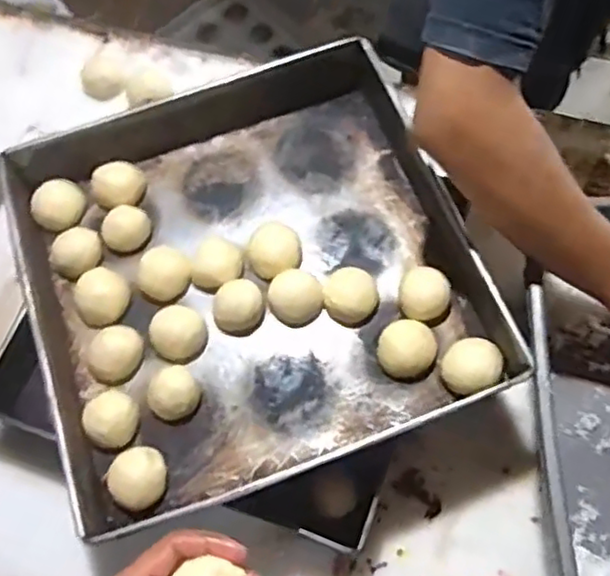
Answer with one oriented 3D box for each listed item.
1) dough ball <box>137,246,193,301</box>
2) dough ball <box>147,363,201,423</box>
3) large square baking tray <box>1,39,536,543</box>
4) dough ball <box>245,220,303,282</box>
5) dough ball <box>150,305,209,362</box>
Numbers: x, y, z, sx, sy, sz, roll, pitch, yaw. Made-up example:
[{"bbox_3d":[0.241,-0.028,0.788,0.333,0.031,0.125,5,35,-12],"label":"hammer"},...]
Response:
[{"bbox_3d":[-0.150,-0.016,0.679,0.053,0.039,0.059,36,73,16],"label":"dough ball"},{"bbox_3d":[-0.125,0.102,0.631,0.044,0.035,0.047,-1,67,2],"label":"dough ball"},{"bbox_3d":[-0.051,-0.023,0.666,0.437,0.068,0.418,-20,67,-6],"label":"large square baking tray"},{"bbox_3d":[-0.031,-0.038,0.685,0.057,0.036,0.053,-1,67,2],"label":"dough ball"},{"bbox_3d":[-0.126,0.044,0.655,0.052,0.046,0.049,-1,67,2],"label":"dough ball"}]

